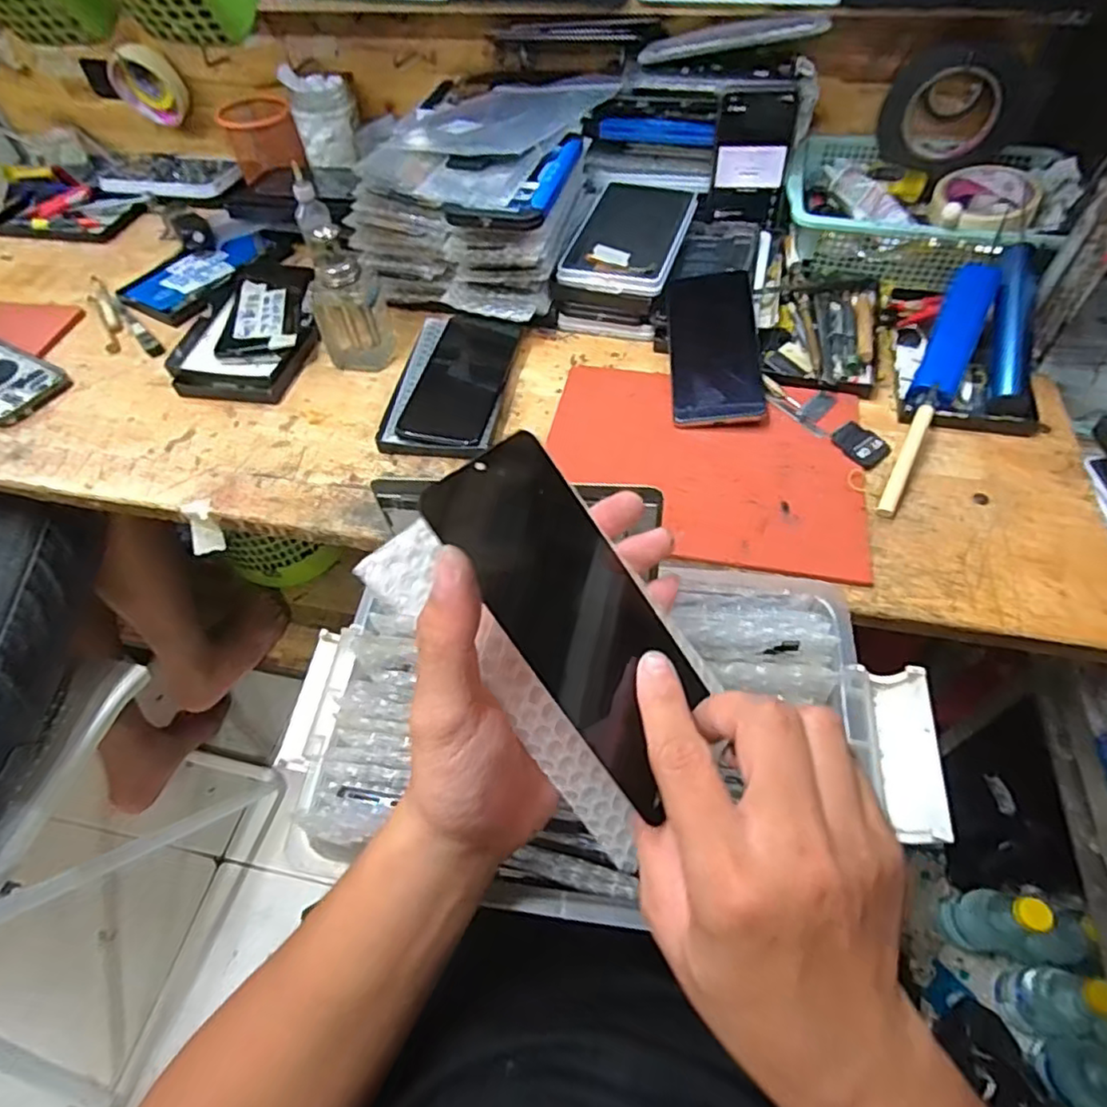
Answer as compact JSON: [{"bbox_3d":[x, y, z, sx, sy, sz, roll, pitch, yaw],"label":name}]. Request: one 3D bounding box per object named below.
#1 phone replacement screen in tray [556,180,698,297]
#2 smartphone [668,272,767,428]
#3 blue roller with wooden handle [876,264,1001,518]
[{"bbox_3d":[0.078,-0.319,0.631,0.101,0.012,0.181,15,59,12],"label":"phone replacement screen in tray"},{"bbox_3d":[0.141,-0.179,0.556,0.076,0.012,0.145,-4,78,9],"label":"smartphone"},{"bbox_3d":[0.307,-0.131,0.509,0.033,0.035,0.239,23,76,18],"label":"blue roller with wooden handle"}]

